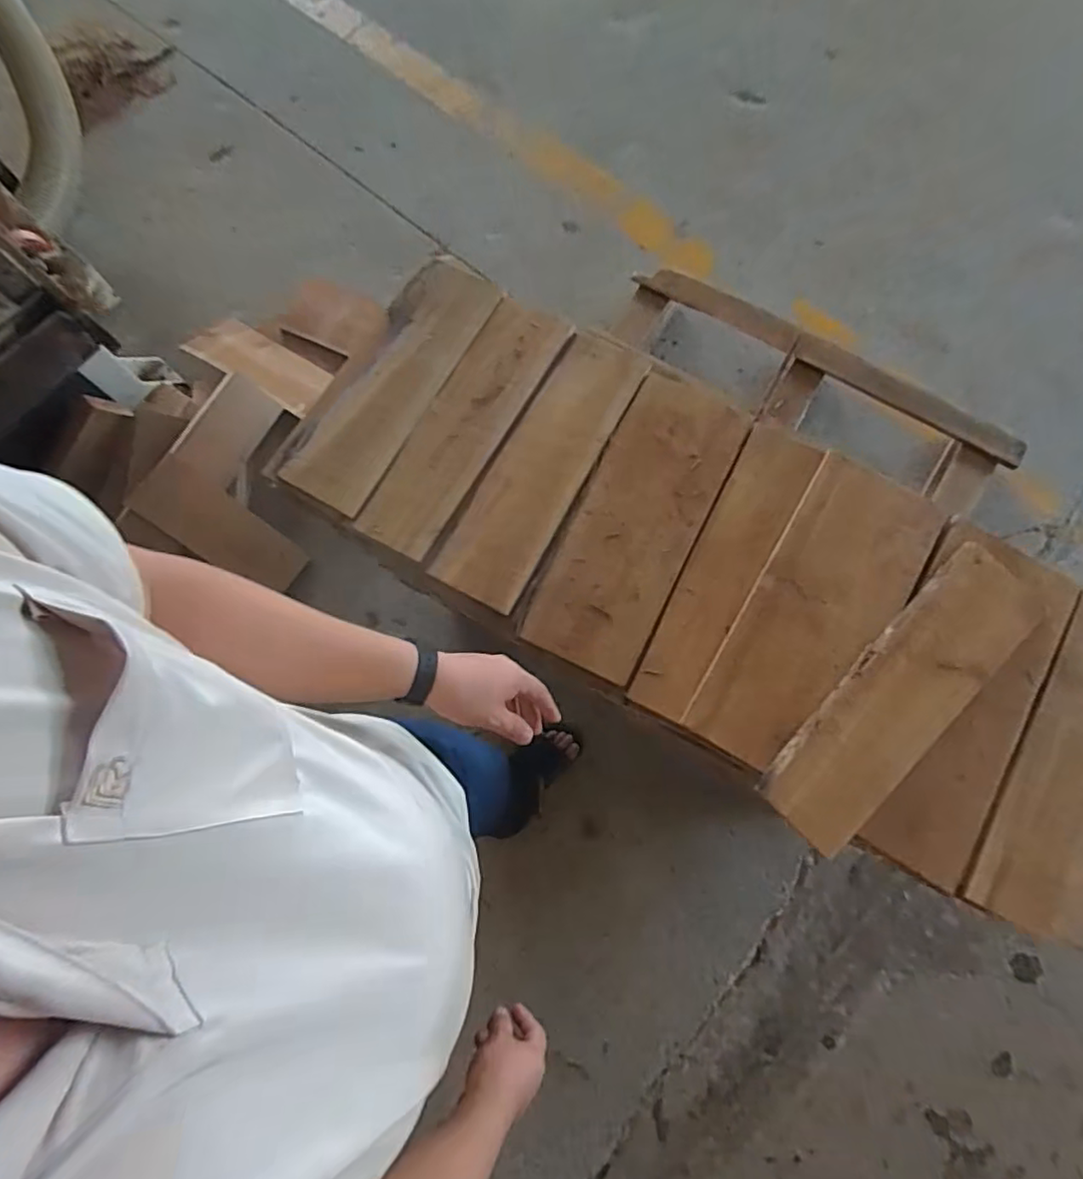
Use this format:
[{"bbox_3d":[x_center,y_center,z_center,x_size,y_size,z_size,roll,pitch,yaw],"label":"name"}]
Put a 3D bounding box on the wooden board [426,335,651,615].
[{"bbox_3d":[-0.001,-0.203,1.010,0.144,0.015,0.480,28,78,9],"label":"wooden board"}]

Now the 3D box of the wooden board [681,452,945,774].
[{"bbox_3d":[0.403,0.032,0.925,0.183,0.021,0.484,35,80,10],"label":"wooden board"}]

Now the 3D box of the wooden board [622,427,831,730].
[{"bbox_3d":[0.282,-0.038,0.960,0.107,0.016,0.488,30,79,9],"label":"wooden board"}]

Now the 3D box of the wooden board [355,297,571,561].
[{"bbox_3d":[-0.129,-0.278,1.044,0.135,0.021,0.476,29,79,9],"label":"wooden board"}]

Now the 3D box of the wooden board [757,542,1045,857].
[{"bbox_3d":[0.513,0.140,0.882,0.497,0.029,0.139,-42,78,-8],"label":"wooden board"}]

